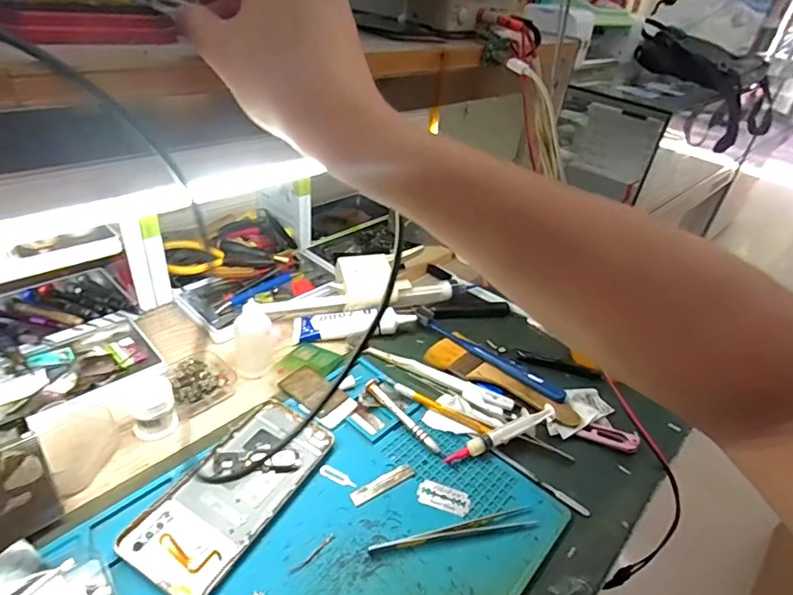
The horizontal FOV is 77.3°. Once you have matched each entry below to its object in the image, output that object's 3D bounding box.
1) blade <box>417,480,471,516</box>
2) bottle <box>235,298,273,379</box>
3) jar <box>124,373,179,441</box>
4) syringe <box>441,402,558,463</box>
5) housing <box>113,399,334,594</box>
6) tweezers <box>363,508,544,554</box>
[{"bbox_3d":[0.038,0.161,0.402,0.043,0.004,0.022,16,35,12],"label":"blade"},{"bbox_3d":[-0.138,0.041,0.481,0.032,0.071,0.031,-4,36,-16],"label":"bottle"},{"bbox_3d":[-0.209,0.094,0.425,0.035,0.041,0.036,5,34,-4],"label":"jar"},{"bbox_3d":[0.096,0.125,0.450,0.113,0.022,0.016,-20,41,-15],"label":"syringe"},{"bbox_3d":[-0.122,0.146,0.385,0.074,0.011,0.162,22,37,20],"label":"housing"},{"bbox_3d":[0.044,0.176,0.377,0.132,0.004,0.015,-2,35,-14],"label":"tweezers"}]

